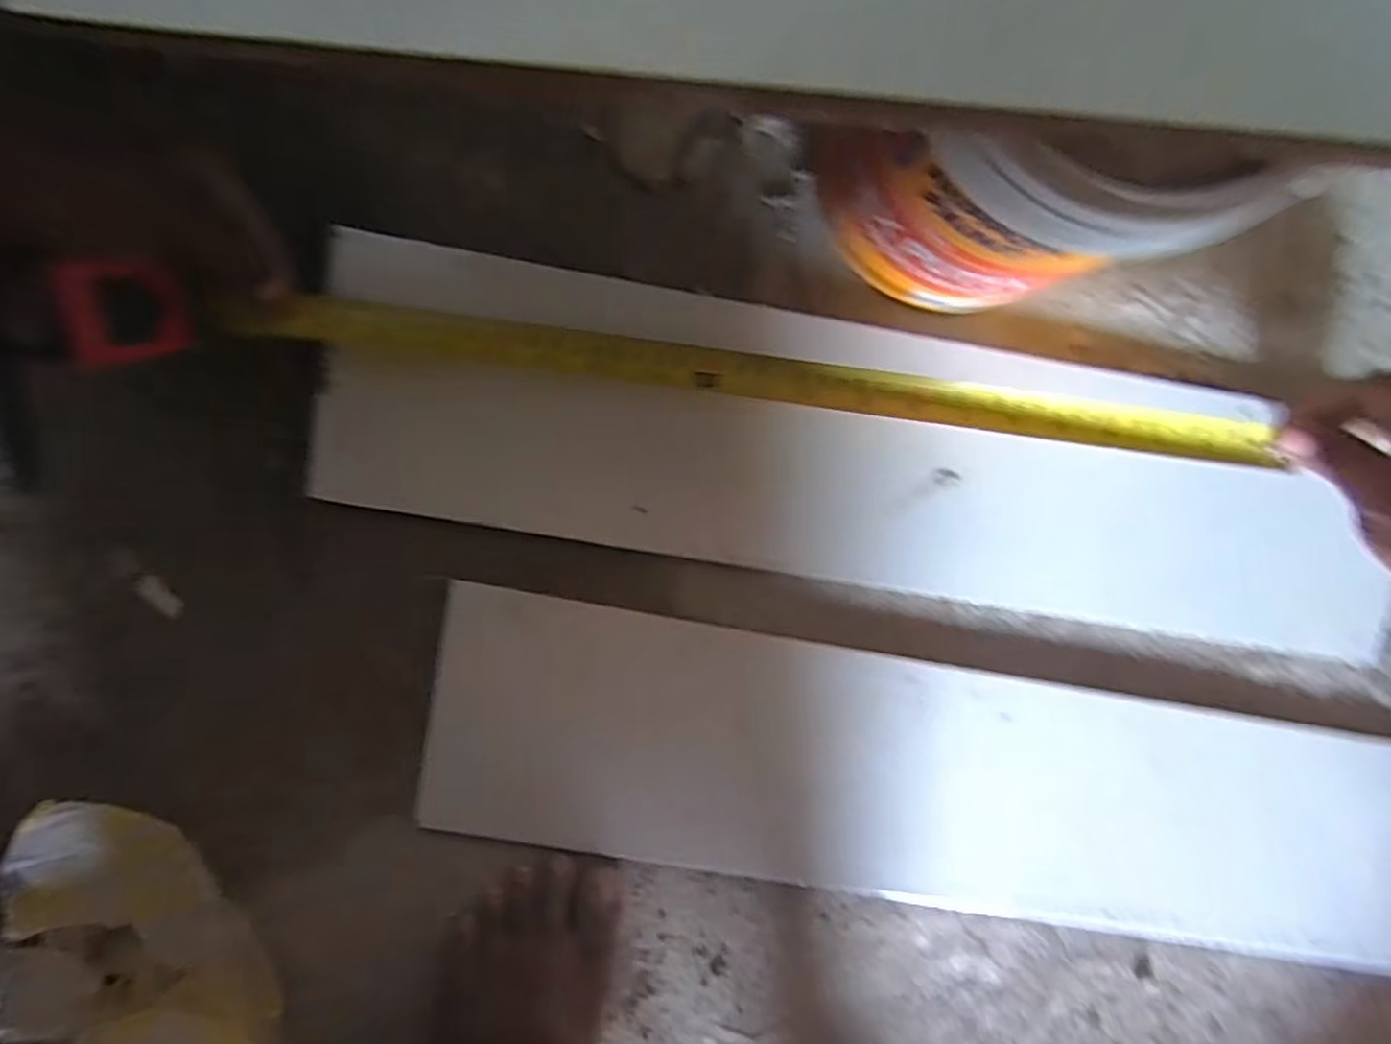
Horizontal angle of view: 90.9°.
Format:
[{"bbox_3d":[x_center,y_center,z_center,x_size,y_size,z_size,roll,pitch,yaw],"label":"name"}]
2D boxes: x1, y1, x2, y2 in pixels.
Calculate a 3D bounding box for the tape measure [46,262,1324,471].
[{"bbox_3d":[0.024,-0.063,0.319,0.530,0.063,0.032,6,96,-7],"label":"tape measure"}]

